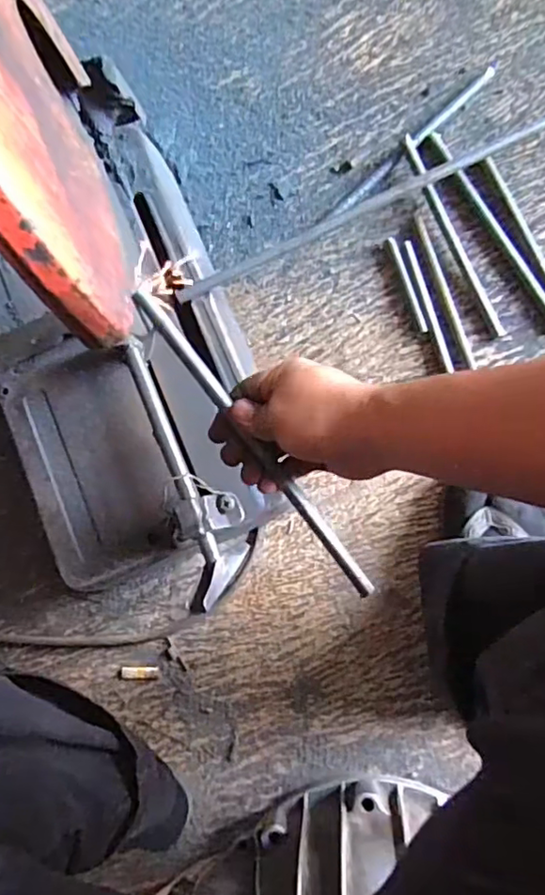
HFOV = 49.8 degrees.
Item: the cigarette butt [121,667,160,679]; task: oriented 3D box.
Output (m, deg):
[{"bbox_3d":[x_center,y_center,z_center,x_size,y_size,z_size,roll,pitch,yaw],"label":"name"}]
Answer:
[{"bbox_3d":[-0.142,0.242,0.629,0.042,0.004,0.013,-2,85,7],"label":"cigarette butt"}]

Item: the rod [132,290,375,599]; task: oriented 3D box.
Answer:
[{"bbox_3d":[-0.011,-0.001,0.417,0.012,0.011,0.264,-37,95,3],"label":"rod"}]

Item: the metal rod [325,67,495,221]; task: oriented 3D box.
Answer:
[{"bbox_3d":[0.153,-0.335,0.650,0.237,0.010,0.015,-41,82,2],"label":"metal rod"}]

